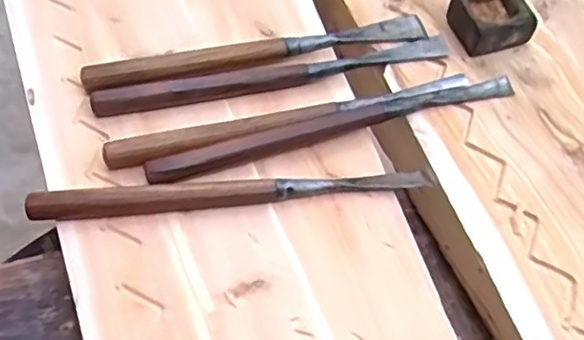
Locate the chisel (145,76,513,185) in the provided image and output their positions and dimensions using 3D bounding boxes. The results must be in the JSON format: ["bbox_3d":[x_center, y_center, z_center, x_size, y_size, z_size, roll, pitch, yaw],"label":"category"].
[{"bbox_3d":[0.031,-0.029,0.429,0.254,0.015,0.017,-15,59,-9],"label":"chisel"}]

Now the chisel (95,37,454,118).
[{"bbox_3d":[-0.011,-0.069,0.448,0.250,0.015,0.016,-11,59,-7],"label":"chisel"}]

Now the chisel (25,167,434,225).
[{"bbox_3d":[-0.035,0.012,0.403,0.252,0.018,0.017,-7,58,-5],"label":"chisel"}]

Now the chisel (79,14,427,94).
[{"bbox_3d":[-0.024,-0.086,0.469,0.252,0.014,0.024,-12,59,-7],"label":"chisel"}]

